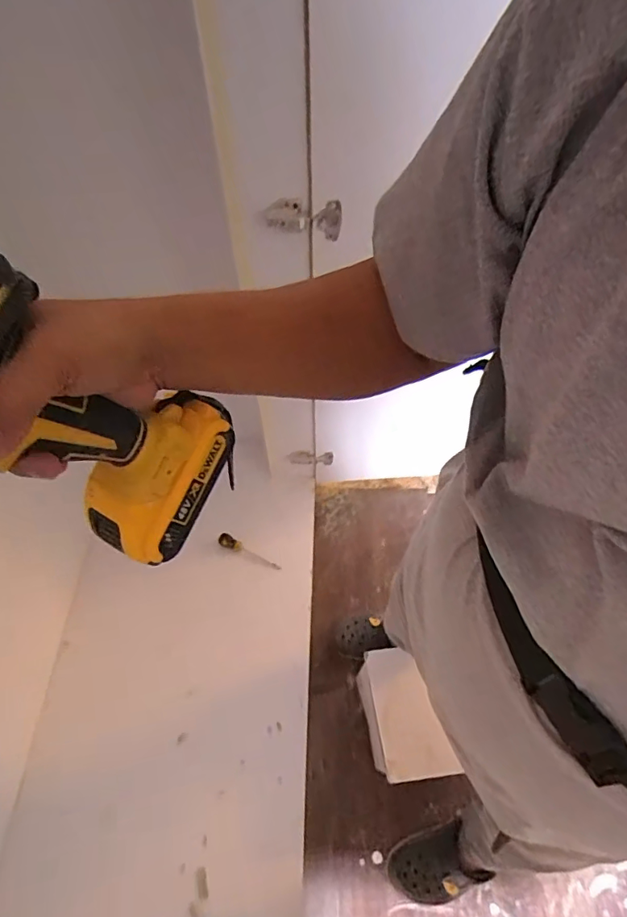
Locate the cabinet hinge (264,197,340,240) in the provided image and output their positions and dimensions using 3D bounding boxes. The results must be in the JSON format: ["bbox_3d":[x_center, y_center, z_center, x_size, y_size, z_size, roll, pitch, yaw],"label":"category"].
[{"bbox_3d":[-0.016,-0.362,0.754,0.111,0.058,0.044,8,59,5],"label":"cabinet hinge"}]

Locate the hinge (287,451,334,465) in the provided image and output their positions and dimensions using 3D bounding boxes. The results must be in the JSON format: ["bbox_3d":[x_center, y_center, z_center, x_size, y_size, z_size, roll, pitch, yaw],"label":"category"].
[{"bbox_3d":[-0.007,-0.002,1.283,0.117,0.043,0.021,-3,59,-2],"label":"hinge"}]

